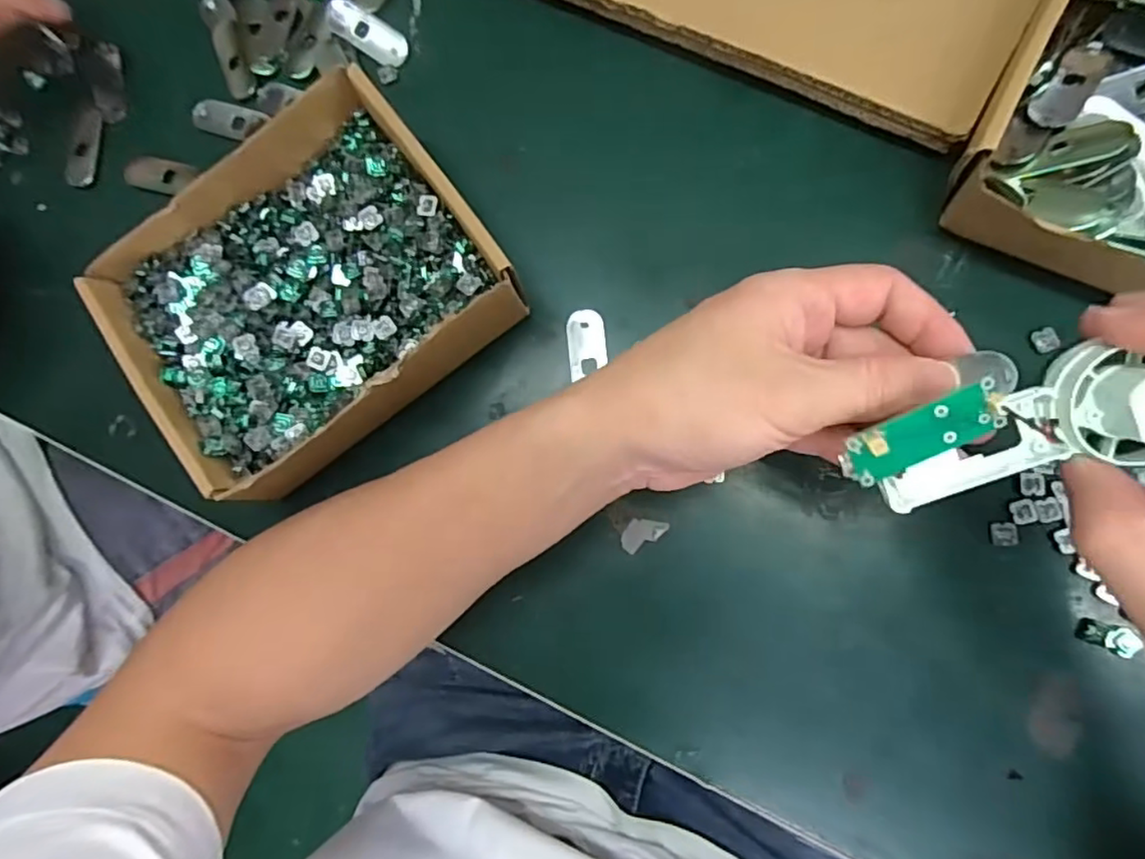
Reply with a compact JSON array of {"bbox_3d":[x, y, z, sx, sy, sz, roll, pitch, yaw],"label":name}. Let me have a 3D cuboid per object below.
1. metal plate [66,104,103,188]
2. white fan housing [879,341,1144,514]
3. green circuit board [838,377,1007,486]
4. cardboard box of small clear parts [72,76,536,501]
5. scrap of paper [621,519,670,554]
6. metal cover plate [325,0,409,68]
[{"bbox_3d":[-0.284,-0.166,0.362,0.017,0.004,0.049,6,85,8],"label":"metal plate"},{"bbox_3d":[0.142,0.000,0.201,0.081,0.023,0.037,-18,86,27],"label":"white fan housing"},{"bbox_3d":[0.112,0.003,0.198,0.049,0.005,0.018,-25,106,11],"label":"green circuit board"},{"bbox_3d":[-0.125,-0.066,0.302,0.165,0.054,0.153,-38,81,2],"label":"cardboard box of small clear parts"},{"bbox_3d":[0.033,0.048,0.294,0.023,0.004,0.013,-34,81,3],"label":"scrap of paper"},{"bbox_3d":[-0.114,-0.218,0.342,0.054,0.005,0.020,33,89,9],"label":"metal cover plate"}]

